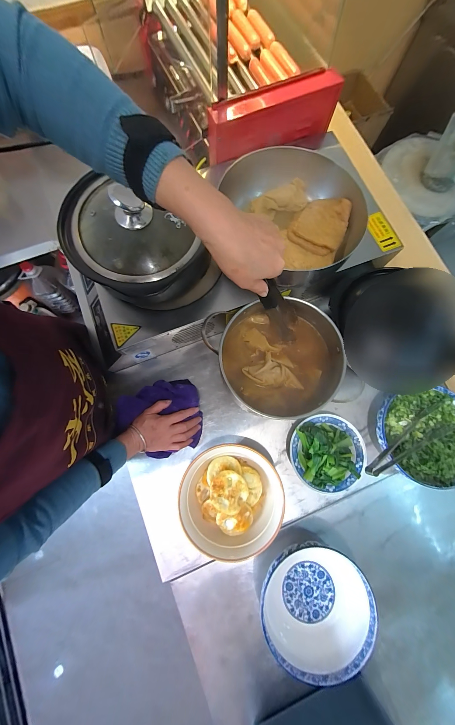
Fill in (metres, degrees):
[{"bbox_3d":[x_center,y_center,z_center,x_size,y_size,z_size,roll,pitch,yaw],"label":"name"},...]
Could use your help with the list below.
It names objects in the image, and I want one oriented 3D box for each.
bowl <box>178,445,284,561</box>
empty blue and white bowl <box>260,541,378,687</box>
[{"bbox_3d":[0.007,0.282,0.515,0.206,0.073,0.202,0,78,-1],"label":"bowl"},{"bbox_3d":[0.179,0.489,0.496,0.213,0.076,0.212,0,78,-1],"label":"empty blue and white bowl"}]

